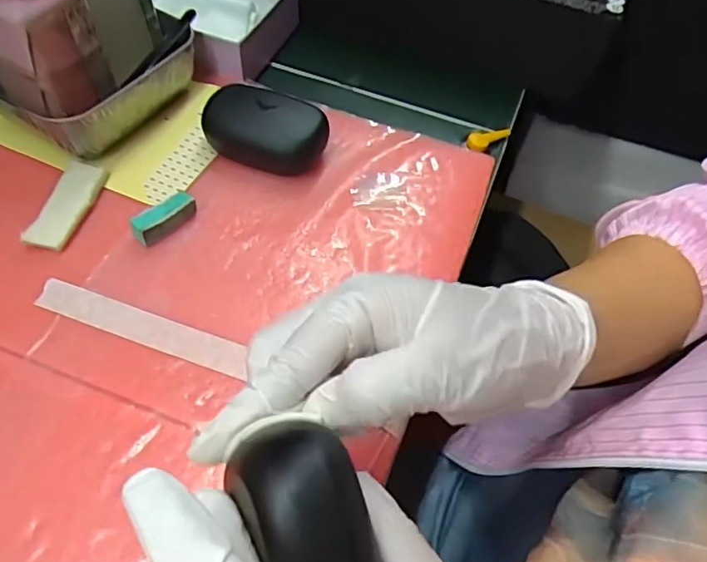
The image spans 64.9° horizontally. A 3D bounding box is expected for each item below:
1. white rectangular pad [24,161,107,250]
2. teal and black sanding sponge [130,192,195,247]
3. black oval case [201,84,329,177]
[{"bbox_3d":[-0.181,-0.049,0.353,0.028,0.009,0.068,9,56,2],"label":"white rectangular pad"},{"bbox_3d":[-0.119,-0.039,0.350,0.040,0.017,0.016,-35,65,-24],"label":"teal and black sanding sponge"},{"bbox_3d":[-0.061,-0.105,0.387,0.084,0.036,0.044,19,57,9],"label":"black oval case"}]

